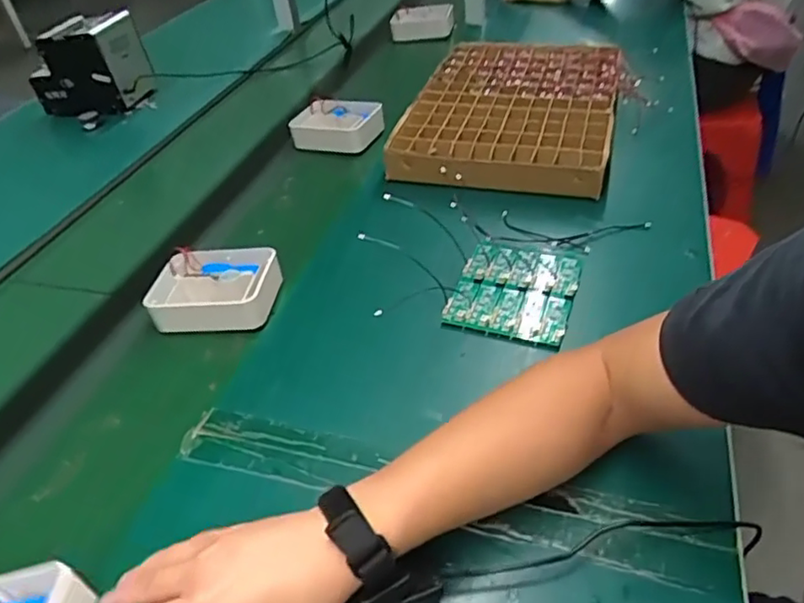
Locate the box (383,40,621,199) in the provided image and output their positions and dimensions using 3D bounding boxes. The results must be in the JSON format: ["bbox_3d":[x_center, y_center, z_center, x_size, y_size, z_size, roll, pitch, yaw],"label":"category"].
[{"bbox_3d":[0.167,-0.290,0.933,0.282,0.056,0.399,7,43,17],"label":"box"}]

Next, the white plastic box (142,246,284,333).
[{"bbox_3d":[-0.209,-0.013,0.695,0.143,0.046,0.104,-2,41,7],"label":"white plastic box"}]

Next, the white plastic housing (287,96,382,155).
[{"bbox_3d":[-0.104,-0.280,0.988,0.141,0.056,0.087,11,44,21],"label":"white plastic housing"}]

